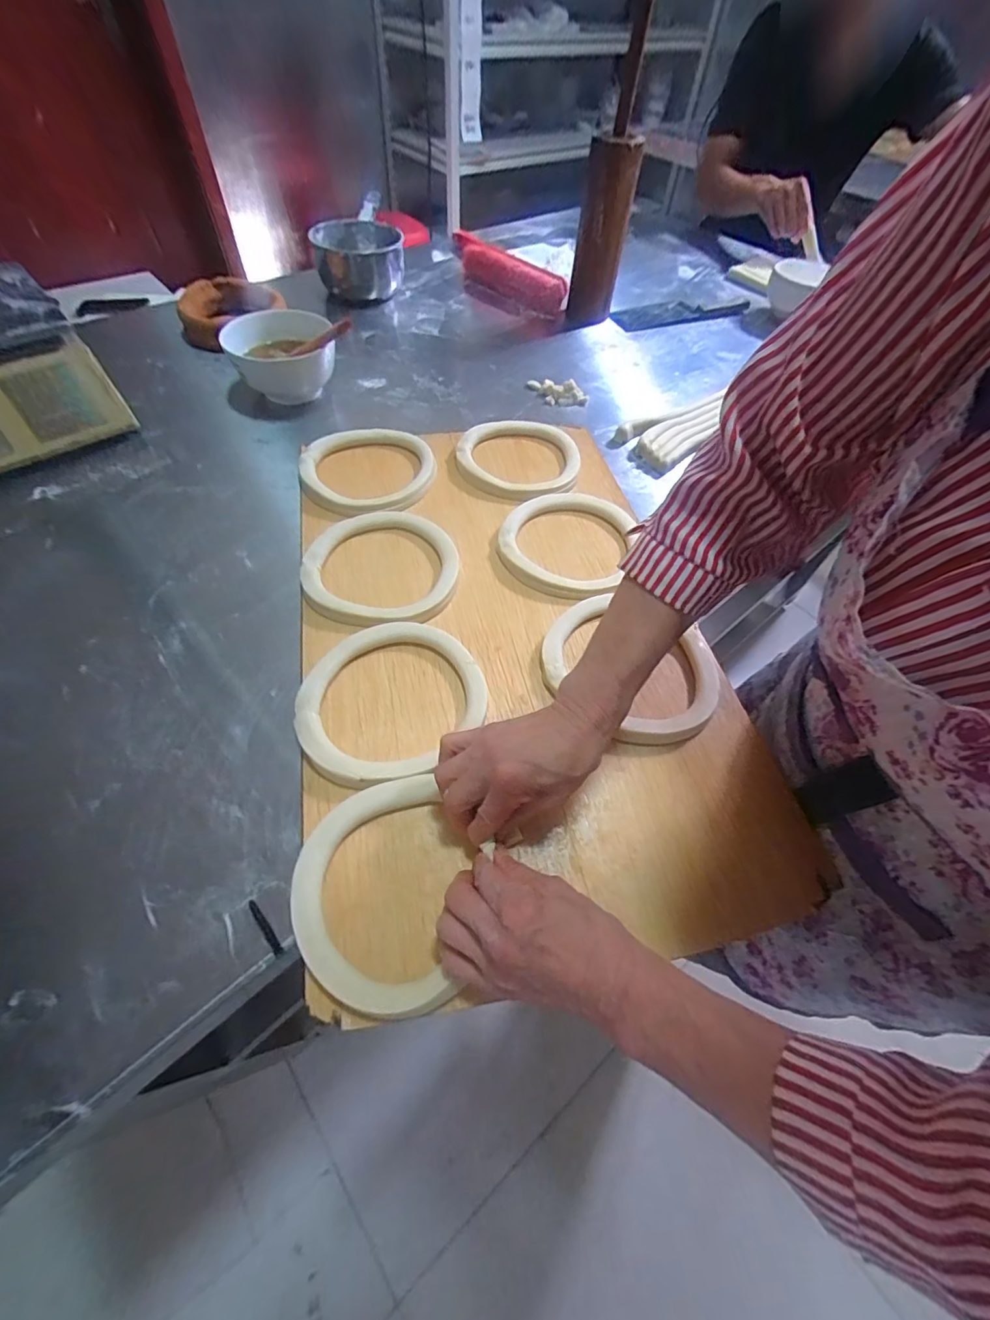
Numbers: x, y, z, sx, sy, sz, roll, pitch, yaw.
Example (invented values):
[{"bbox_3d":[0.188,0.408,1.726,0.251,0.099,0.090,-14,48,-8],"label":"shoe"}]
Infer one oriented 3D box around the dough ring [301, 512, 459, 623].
[{"bbox_3d":[-0.121,-0.103,0.525,0.160,0.018,0.161,1,55,-2],"label":"dough ring"}]

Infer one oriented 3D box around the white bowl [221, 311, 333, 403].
[{"bbox_3d":[-0.301,-0.424,0.694,0.135,0.080,0.135,1,55,-2],"label":"white bowl"}]

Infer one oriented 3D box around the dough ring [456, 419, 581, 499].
[{"bbox_3d":[0.030,-0.269,0.643,0.154,0.017,0.169,0,55,-3],"label":"dough ring"}]

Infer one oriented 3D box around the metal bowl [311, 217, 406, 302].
[{"bbox_3d":[-0.244,-0.720,0.881,0.150,0.089,0.157,1,55,-2],"label":"metal bowl"}]

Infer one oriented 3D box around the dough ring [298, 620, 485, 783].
[{"bbox_3d":[-0.093,0.033,0.437,0.161,0.016,0.146,-37,65,-24],"label":"dough ring"}]

